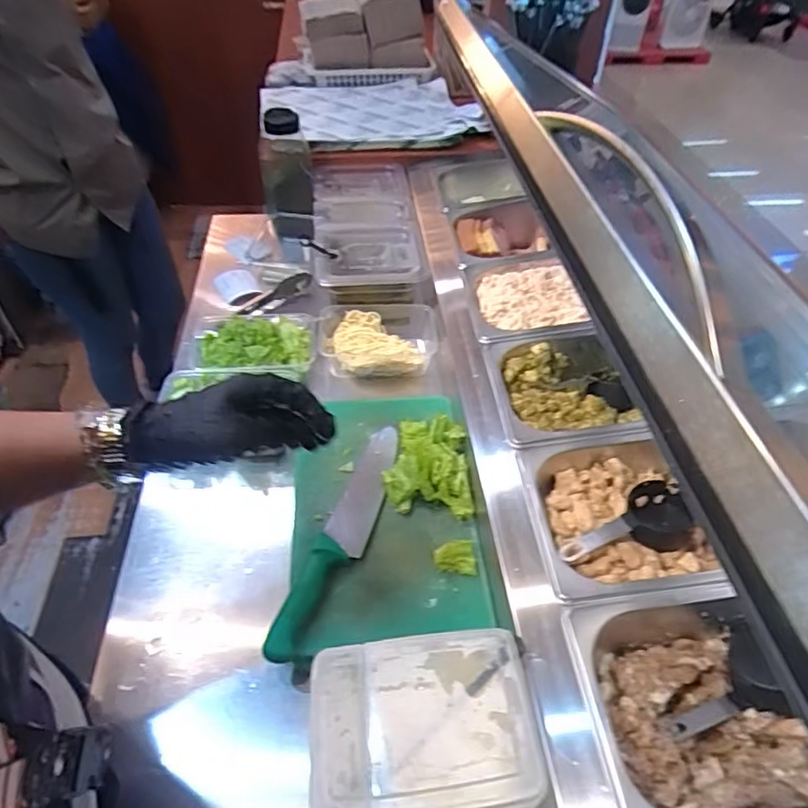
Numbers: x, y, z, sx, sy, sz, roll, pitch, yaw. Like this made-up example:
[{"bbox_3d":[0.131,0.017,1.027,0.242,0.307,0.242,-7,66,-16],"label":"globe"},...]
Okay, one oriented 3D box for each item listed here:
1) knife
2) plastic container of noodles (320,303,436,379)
[{"bbox_3d":[-0.061,0.128,0.624,0.049,0.029,0.301,13,47,12],"label":"knife"},{"bbox_3d":[-0.037,-0.099,0.885,0.175,0.054,0.133,0,46,0],"label":"plastic container of noodles"}]

